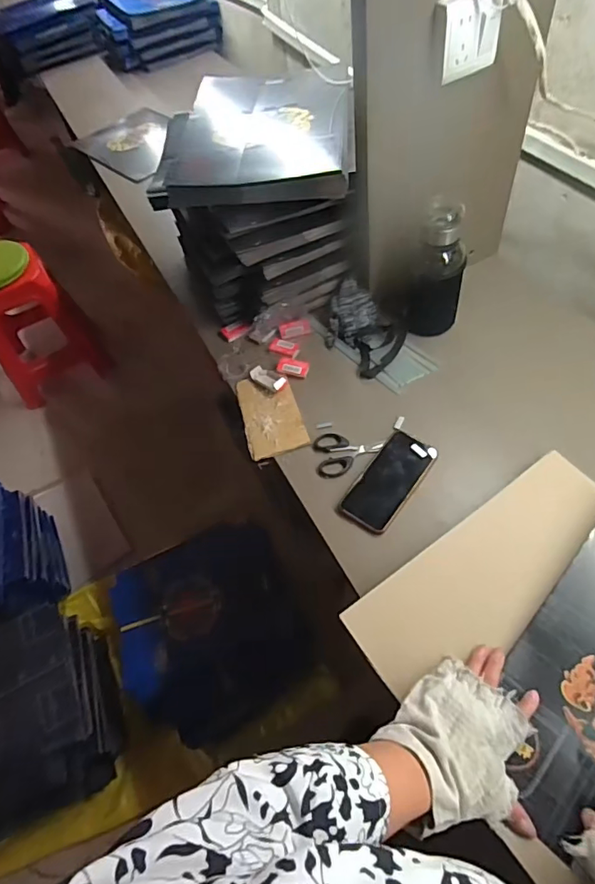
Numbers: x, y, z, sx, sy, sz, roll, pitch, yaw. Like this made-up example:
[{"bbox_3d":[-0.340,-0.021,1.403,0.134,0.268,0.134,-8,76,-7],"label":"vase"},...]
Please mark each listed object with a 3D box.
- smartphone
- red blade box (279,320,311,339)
[{"bbox_3d":[0.137,0.056,0.731,0.081,0.007,0.161,27,68,29],"label":"smartphone"},{"bbox_3d":[-0.004,-0.212,0.937,0.056,0.011,0.029,-13,88,7],"label":"red blade box"}]

